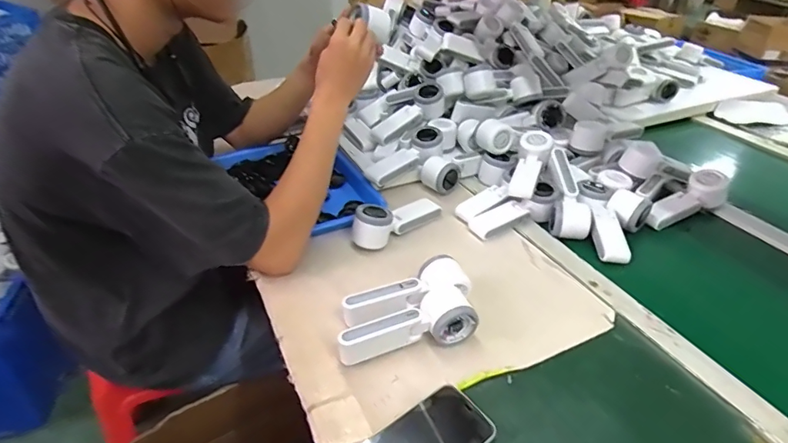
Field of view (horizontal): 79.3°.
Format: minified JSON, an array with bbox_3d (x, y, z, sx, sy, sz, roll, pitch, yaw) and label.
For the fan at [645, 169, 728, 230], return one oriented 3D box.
[{"bbox_3d":[0.493,-0.036,0.800,0.162,0.054,0.061,-22,40,-27],"label":"fan"}]

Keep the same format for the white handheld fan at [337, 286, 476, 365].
[{"bbox_3d":[0.012,0.124,0.579,0.169,0.052,0.061,-11,36,-13],"label":"white handheld fan"}]

